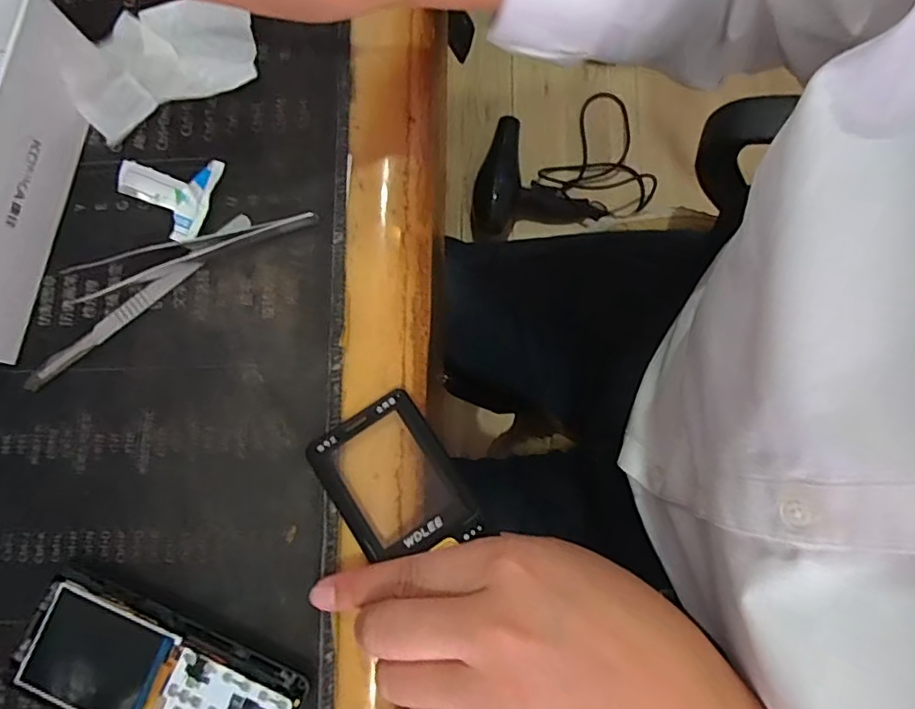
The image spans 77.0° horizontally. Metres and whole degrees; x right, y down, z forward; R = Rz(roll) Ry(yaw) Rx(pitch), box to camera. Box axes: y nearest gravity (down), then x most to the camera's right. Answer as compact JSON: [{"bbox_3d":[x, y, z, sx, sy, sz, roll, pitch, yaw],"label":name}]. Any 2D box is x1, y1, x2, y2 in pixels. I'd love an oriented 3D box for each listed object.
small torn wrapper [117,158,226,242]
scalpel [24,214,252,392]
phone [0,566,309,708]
[{"bbox_3d":[-0.151,-0.083,0.296,0.050,0.005,0.045,11,79,4],"label":"small torn wrapper"},{"bbox_3d":[-0.158,-0.028,0.286,0.131,0.006,0.010,-40,80,-6],"label":"scalpel"},{"bbox_3d":[-0.129,0.139,0.249,0.122,0.015,0.052,23,80,6],"label":"phone"}]

